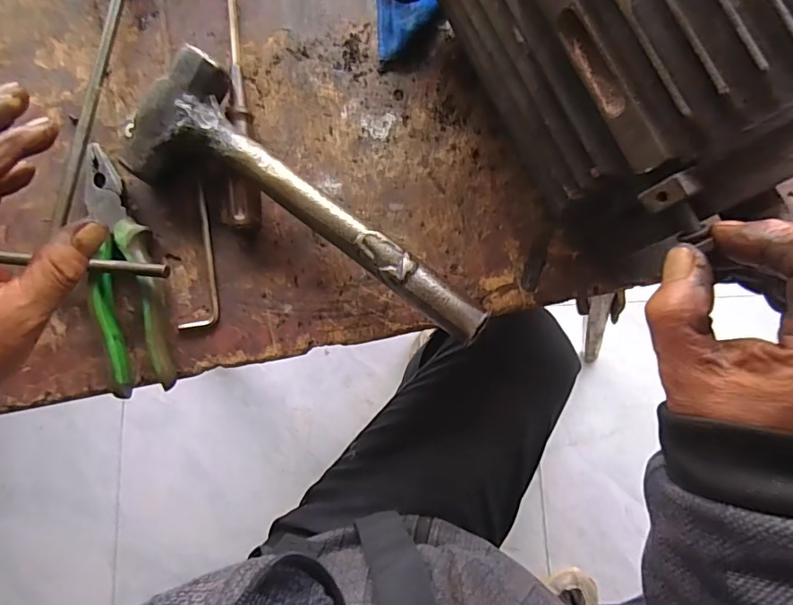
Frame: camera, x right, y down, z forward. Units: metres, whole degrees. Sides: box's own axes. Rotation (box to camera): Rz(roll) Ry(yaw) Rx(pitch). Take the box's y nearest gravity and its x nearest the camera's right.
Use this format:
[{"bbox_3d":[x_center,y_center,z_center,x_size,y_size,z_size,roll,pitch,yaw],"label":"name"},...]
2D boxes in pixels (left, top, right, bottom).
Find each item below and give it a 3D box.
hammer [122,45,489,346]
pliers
[{"bbox_3d":[-0.070,-0.054,0.359,0.284,0.071,0.092,41,84,8],"label":"hammer"},{"bbox_3d":[-0.207,-0.027,0.382,0.047,0.025,0.191,-13,80,0],"label":"pliers"}]

